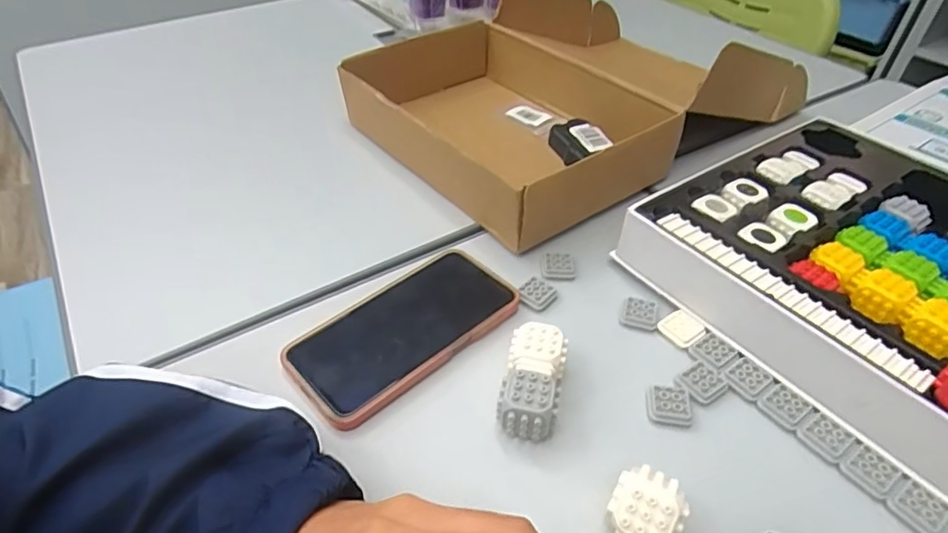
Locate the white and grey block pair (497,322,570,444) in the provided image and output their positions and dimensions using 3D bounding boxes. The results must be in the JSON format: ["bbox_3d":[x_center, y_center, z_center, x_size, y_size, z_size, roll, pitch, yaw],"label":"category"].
[{"bbox_3d":[0.038,0.075,0.364,0.036,0.032,0.071,10,43,9],"label":"white and grey block pair"}]

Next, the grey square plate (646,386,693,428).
[{"bbox_3d":[0.129,0.092,0.370,0.028,0.006,0.027,7,43,7],"label":"grey square plate"}]

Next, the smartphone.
[{"bbox_3d":[-0.051,0.044,0.414,0.168,0.011,0.085,-32,52,-31],"label":"smartphone"}]

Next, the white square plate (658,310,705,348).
[{"bbox_3d":[0.155,0.046,0.419,0.024,0.006,0.028,-24,48,-25],"label":"white square plate"}]

